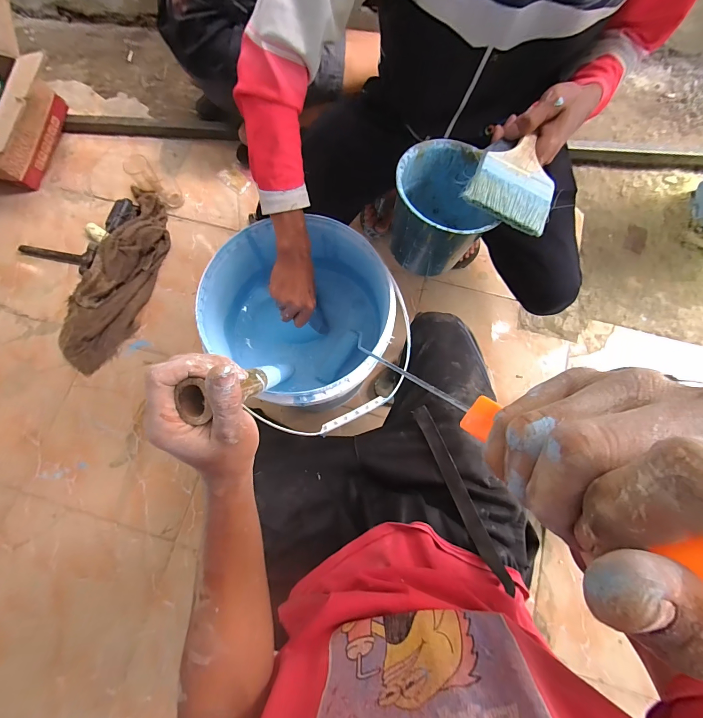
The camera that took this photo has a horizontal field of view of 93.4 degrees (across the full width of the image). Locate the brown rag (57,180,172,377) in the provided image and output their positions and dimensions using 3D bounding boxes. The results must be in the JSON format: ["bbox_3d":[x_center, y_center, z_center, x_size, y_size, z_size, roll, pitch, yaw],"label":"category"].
[{"bbox_3d":[-0.636,-0.228,0.894,0.196,0.058,0.532,15,77,2],"label":"brown rag"}]

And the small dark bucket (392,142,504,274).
[{"bbox_3d":[0.116,-0.199,0.445,0.121,0.118,0.135,8,76,2],"label":"small dark bucket"}]

